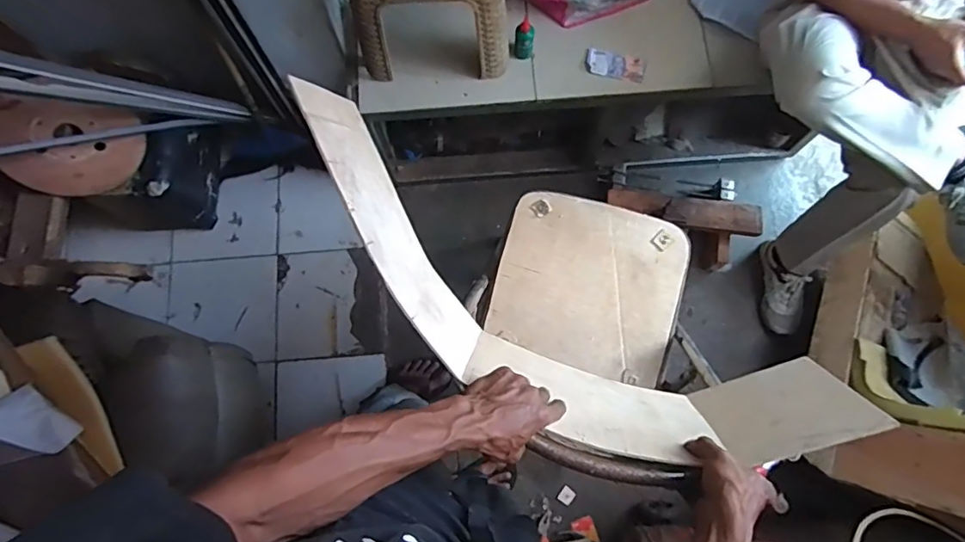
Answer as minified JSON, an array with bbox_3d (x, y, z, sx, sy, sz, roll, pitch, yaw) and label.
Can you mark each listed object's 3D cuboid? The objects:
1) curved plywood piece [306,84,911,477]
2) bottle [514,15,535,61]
[{"bbox_3d":[0.072,0.053,0.683,0.715,0.245,0.232,30,78,1],"label":"curved plywood piece"},{"bbox_3d":[0.093,-0.515,1.182,0.045,0.085,0.048,4,76,1],"label":"bottle"}]

